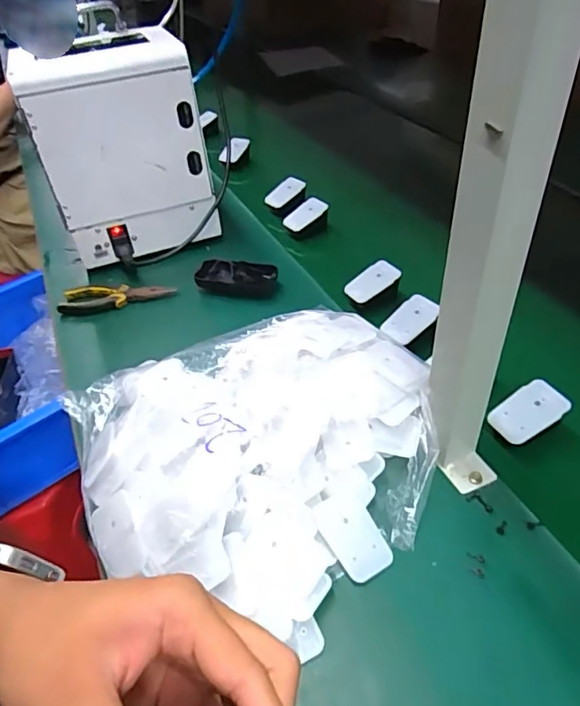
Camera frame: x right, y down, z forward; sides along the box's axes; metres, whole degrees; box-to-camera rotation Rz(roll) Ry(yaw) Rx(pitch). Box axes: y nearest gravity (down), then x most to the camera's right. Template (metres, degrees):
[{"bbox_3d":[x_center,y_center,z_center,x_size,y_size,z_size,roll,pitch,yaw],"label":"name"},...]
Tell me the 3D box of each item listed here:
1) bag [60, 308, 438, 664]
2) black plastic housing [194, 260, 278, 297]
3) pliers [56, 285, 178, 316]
[{"bbox_3d":[-0.051,0.069,0.505,0.359,0.068,0.311,11,45,18],"label":"bag"},{"bbox_3d":[-0.074,-0.104,0.726,0.103,0.021,0.055,12,45,19],"label":"black plastic housing"},{"bbox_3d":[-0.237,-0.075,0.723,0.147,0.016,0.051,-3,42,3],"label":"pliers"}]

